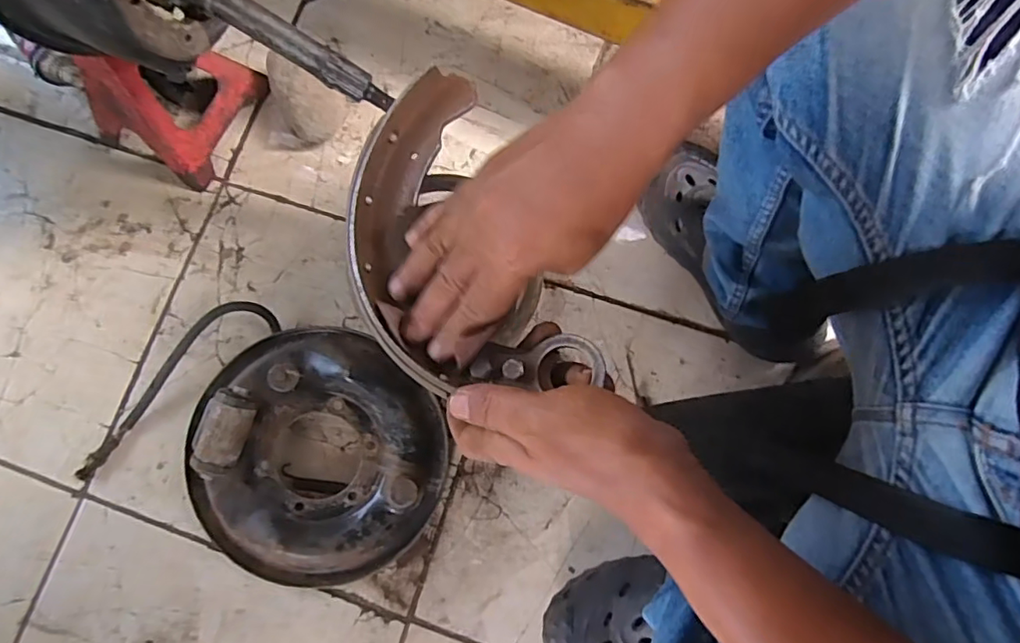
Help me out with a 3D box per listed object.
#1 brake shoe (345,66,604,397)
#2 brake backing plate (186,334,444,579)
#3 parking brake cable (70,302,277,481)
[{"bbox_3d":[-0.044,-0.050,0.333,0.112,0.049,0.214,-21,78,-3],"label":"brake shoe"},{"bbox_3d":[-0.215,0.149,0.601,0.257,0.093,0.271,0,78,1],"label":"brake backing plate"},{"bbox_3d":[-0.400,0.069,0.646,0.284,0.044,0.065,-38,80,-7],"label":"parking brake cable"}]

